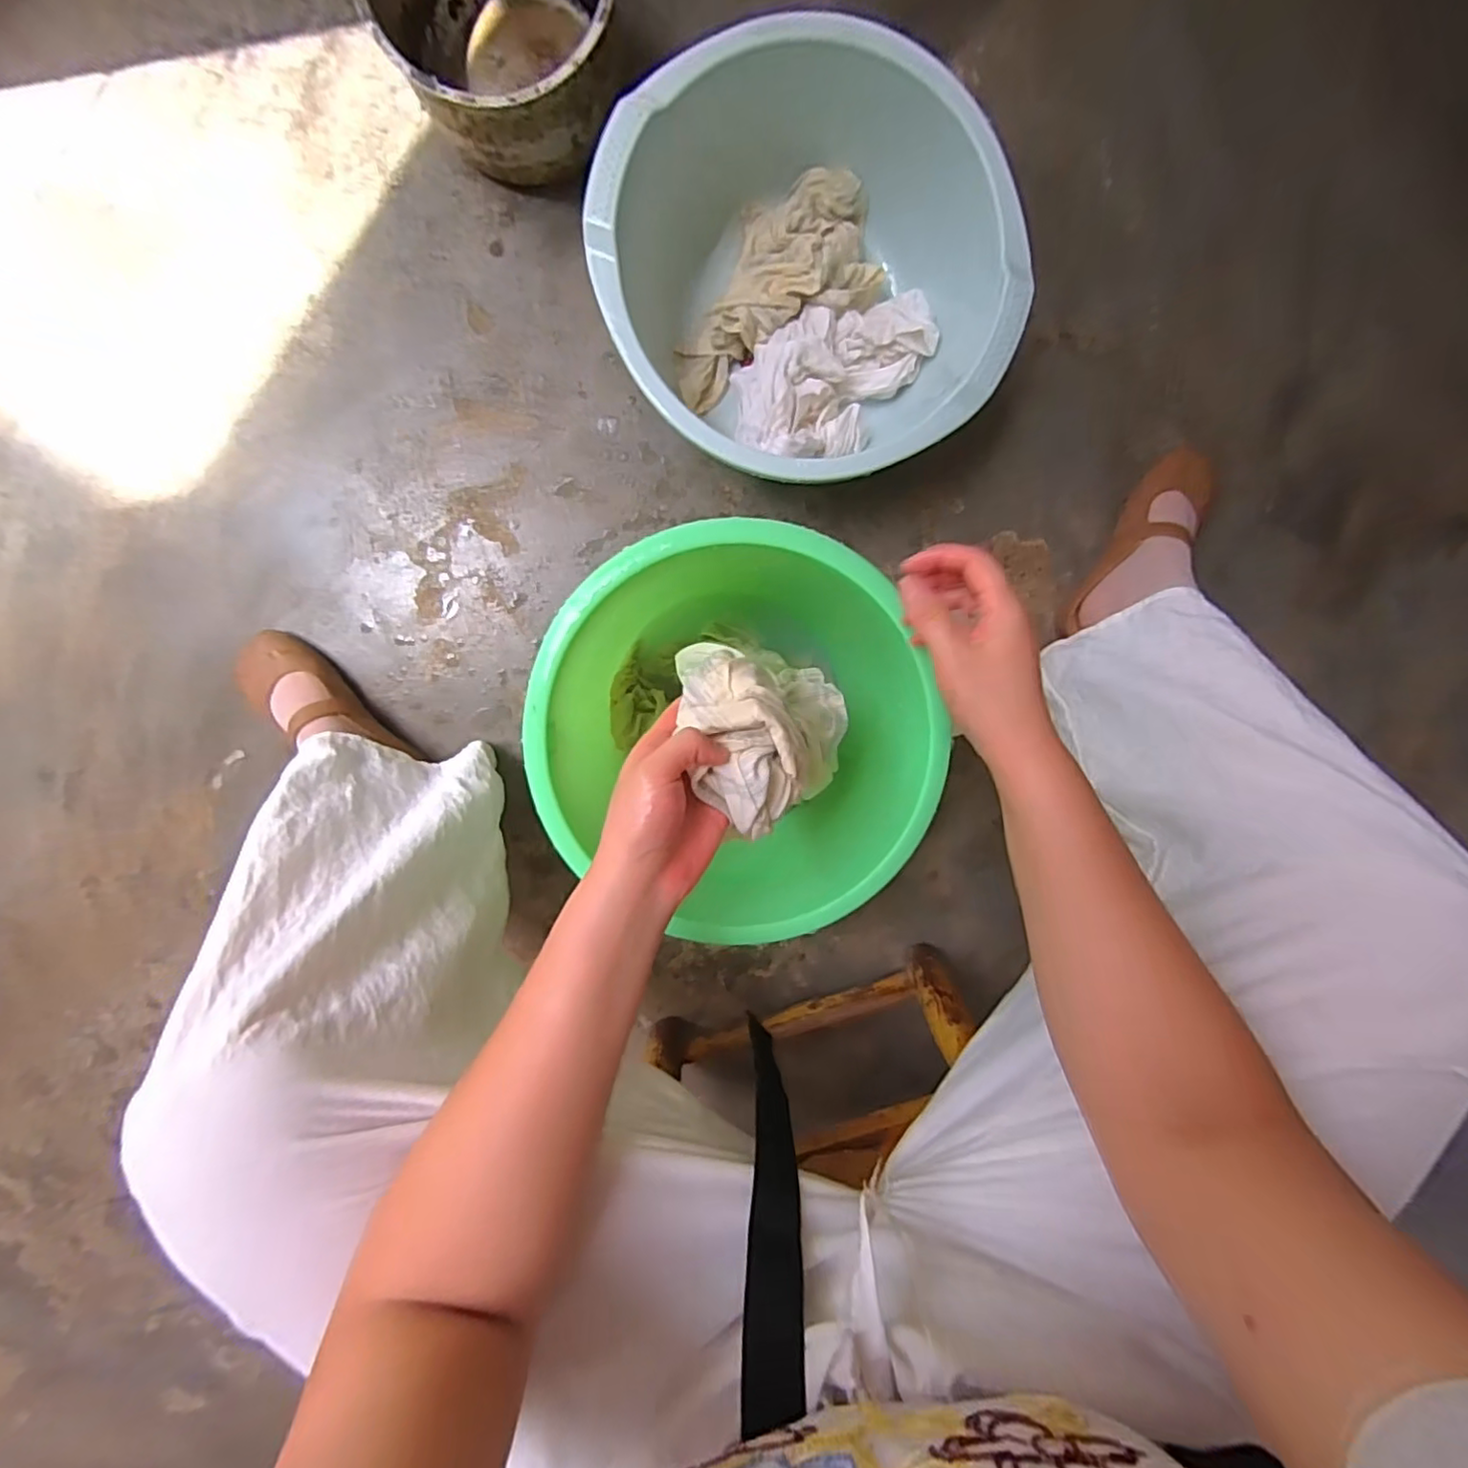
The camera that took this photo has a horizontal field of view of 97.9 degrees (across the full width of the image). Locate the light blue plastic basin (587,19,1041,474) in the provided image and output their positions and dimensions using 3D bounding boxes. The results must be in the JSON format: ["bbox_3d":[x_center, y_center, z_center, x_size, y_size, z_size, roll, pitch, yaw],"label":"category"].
[{"bbox_3d":[0.060,-0.422,0.603,0.352,0.163,0.381,-31,98,3],"label":"light blue plastic basin"}]

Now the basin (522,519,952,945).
[{"bbox_3d":[-0.004,-0.009,0.585,0.289,0.247,0.311,-33,99,3],"label":"basin"}]

